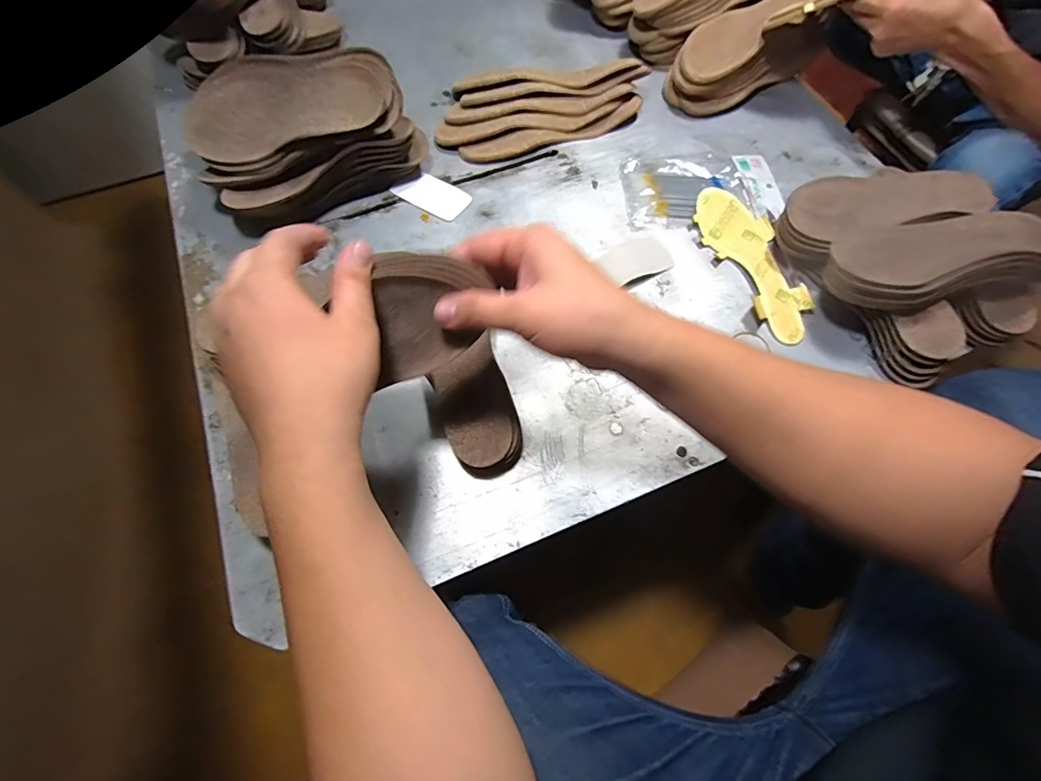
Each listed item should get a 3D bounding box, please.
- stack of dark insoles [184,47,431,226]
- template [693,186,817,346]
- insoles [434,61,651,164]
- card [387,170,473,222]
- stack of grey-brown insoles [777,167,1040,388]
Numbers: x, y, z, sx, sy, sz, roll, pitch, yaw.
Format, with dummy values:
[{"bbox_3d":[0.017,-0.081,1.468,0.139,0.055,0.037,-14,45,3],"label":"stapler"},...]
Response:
[{"bbox_3d":[-0.248,-0.302,0.552,0.250,0.136,0.142,-24,69,-10],"label":"stack of dark insoles"},{"bbox_3d":[0.283,-0.156,0.552,0.084,0.017,0.214,-19,68,-8],"label":"template"},{"bbox_3d":[0.029,-0.372,0.626,0.279,0.052,0.115,0,67,0],"label":"insoles"},{"bbox_3d":[-0.113,-0.254,0.604,0.094,0.004,0.055,32,71,13],"label":"card"},{"bbox_3d":[0.427,-0.145,0.515,0.230,0.077,0.242,-26,70,-10],"label":"stack of grey-brown insoles"}]

